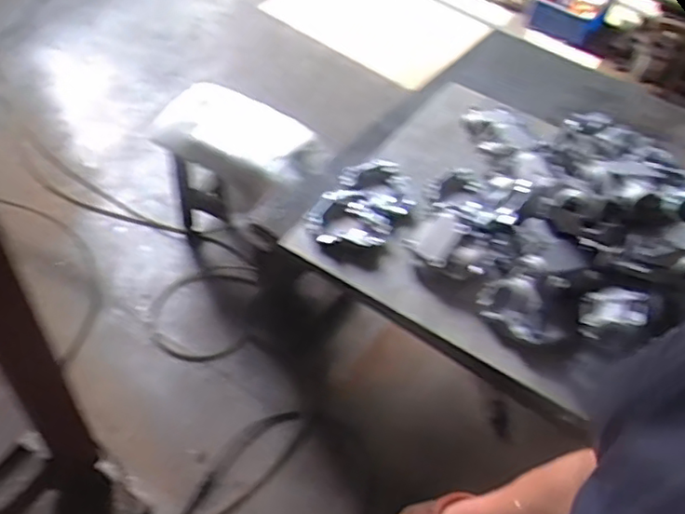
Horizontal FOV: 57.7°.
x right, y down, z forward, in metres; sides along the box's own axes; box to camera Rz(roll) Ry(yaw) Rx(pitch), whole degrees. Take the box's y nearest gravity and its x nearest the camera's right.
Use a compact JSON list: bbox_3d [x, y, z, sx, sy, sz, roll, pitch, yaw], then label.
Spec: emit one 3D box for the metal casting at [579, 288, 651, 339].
[{"bbox_3d":[0.476,0.094,1.090,0.114,0.025,0.085,-9,46,25],"label":"metal casting"}]

